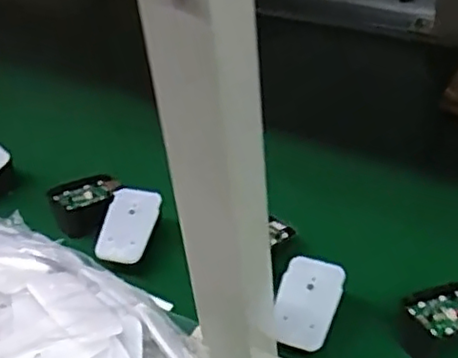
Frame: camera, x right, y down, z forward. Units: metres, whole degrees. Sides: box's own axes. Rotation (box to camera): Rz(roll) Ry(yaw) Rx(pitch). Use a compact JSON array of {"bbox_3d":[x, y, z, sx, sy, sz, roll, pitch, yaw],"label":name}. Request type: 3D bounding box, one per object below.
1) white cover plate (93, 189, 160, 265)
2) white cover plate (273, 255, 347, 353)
[{"bbox_3d":[-0.087,0.041,0.566,0.044,0.007,0.066,10,68,8],"label":"white cover plate"},{"bbox_3d":[0.057,0.092,0.484,0.043,0.004,0.067,17,69,14],"label":"white cover plate"}]

